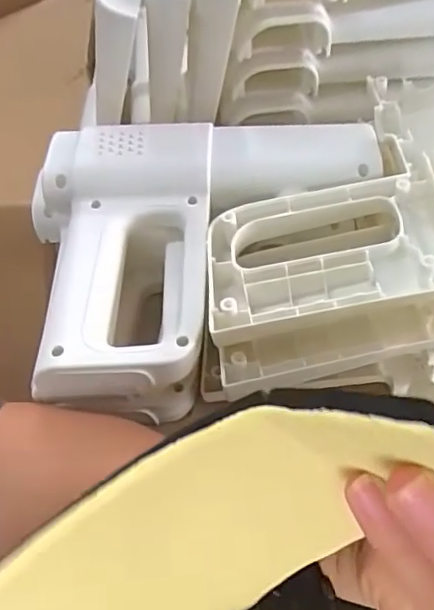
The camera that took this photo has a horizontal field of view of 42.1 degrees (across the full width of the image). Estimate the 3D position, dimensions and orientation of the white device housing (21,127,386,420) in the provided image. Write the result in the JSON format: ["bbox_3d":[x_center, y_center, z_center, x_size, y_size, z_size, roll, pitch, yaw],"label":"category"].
[{"bbox_3d":[-0.002,-0.030,0.341,0.218,0.074,0.177,-7,55,-1],"label":"white device housing"}]

